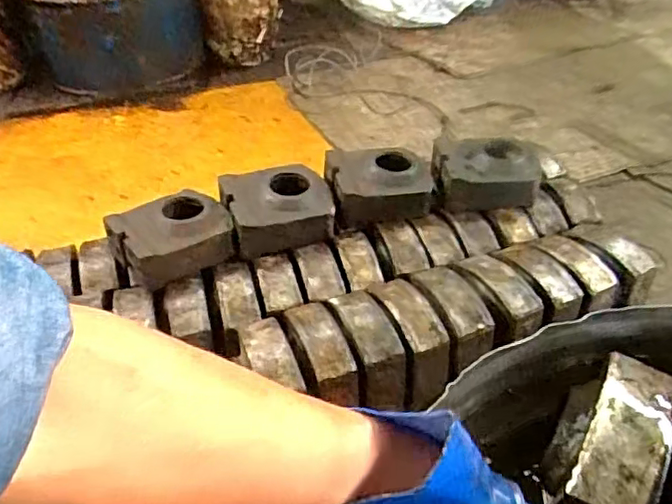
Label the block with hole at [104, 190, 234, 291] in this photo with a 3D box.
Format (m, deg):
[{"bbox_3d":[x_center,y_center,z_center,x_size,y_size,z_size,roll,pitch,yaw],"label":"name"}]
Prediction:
[{"bbox_3d":[-0.287,-0.027,1.054,0.182,0.086,0.155,-26,44,-28],"label":"block with hole"}]

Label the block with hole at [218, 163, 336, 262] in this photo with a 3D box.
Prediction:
[{"bbox_3d":[-0.107,-0.079,1.111,0.193,0.093,0.156,-8,38,-7],"label":"block with hole"}]

